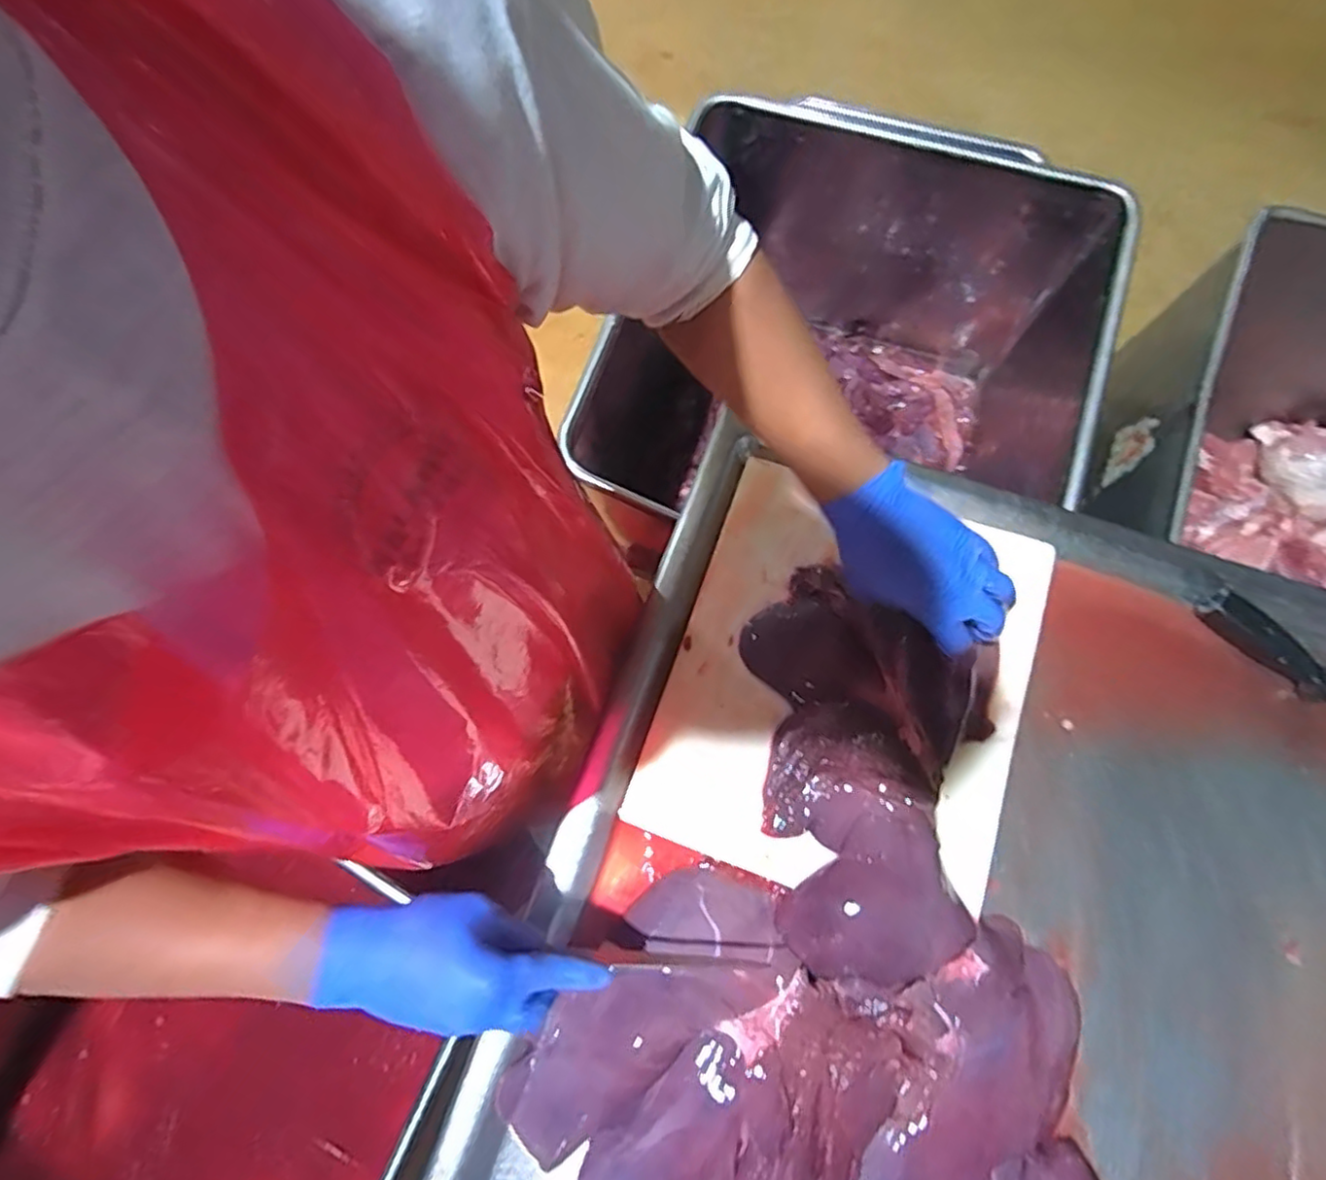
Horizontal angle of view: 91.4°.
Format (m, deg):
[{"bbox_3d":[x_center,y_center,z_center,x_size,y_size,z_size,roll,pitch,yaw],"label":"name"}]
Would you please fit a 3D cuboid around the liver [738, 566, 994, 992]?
[{"bbox_3d":[0.188,0.141,0.546,0.200,0.057,0.328,-6,74,0],"label":"liver"}]

